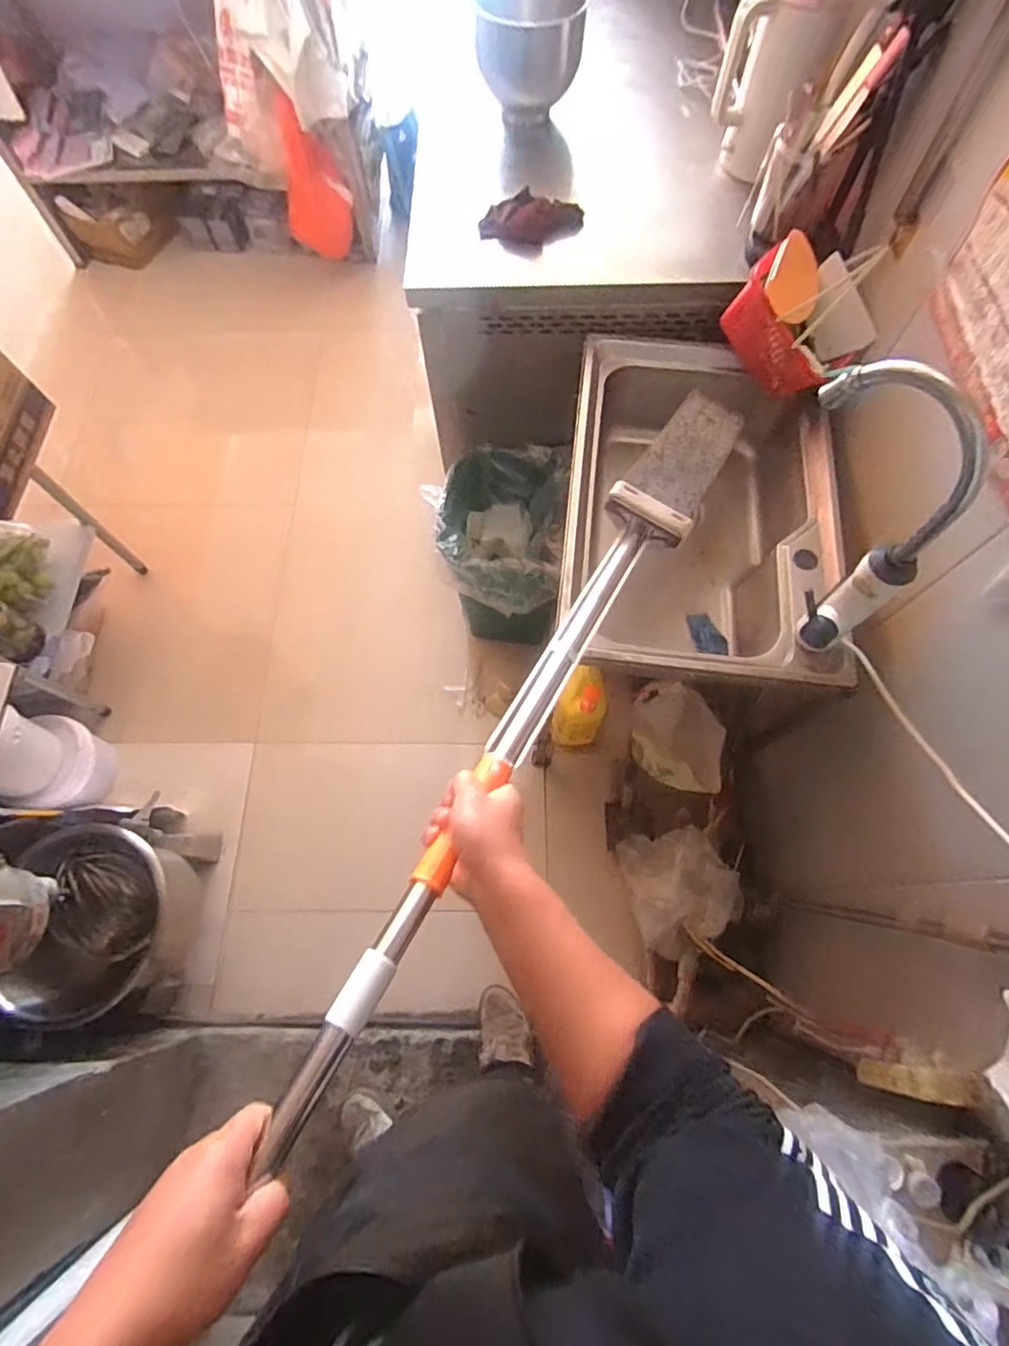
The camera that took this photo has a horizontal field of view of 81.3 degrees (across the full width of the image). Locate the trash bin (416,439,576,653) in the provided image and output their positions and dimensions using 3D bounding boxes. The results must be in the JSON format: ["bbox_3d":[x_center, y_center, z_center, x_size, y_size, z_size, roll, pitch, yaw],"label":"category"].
[{"bbox_3d":[-0.022,-0.292,1.536,0.271,0.401,0.399,6,69,3],"label":"trash bin"}]

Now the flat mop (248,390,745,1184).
[{"bbox_3d":[0.107,-0.074,0.713,0.111,0.048,1.134,27,55,10],"label":"flat mop"}]

